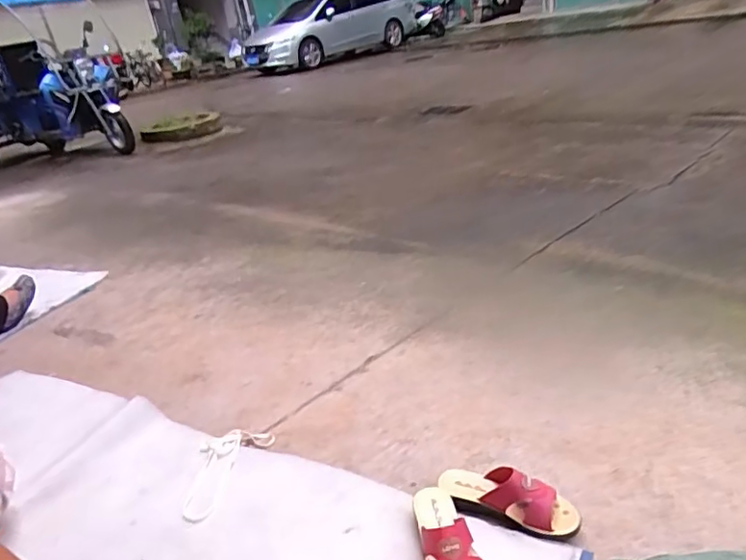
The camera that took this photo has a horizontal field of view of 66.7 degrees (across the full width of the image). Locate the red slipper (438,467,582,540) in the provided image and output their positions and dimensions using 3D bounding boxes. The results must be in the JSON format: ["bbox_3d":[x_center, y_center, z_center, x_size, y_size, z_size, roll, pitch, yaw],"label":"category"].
[{"bbox_3d":[0.219,0.356,0.935,0.227,0.072,0.083,4,32,26],"label":"red slipper"}]

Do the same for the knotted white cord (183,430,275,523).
[{"bbox_3d":[-0.317,0.381,1.132,0.134,0.023,0.253,3,26,22],"label":"knotted white cord"}]

